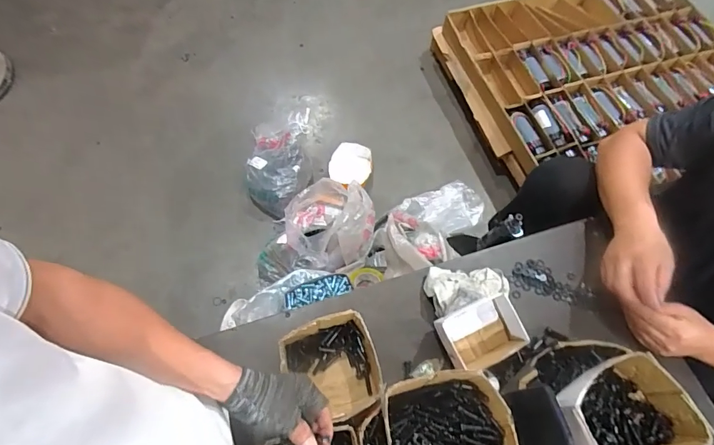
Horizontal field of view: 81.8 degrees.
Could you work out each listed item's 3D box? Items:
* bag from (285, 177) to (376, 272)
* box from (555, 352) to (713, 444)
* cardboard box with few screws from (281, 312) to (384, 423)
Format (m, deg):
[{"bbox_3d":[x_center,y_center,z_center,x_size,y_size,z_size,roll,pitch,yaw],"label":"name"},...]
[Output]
[{"bbox_3d":[-0.083,0.015,1.351,0.266,0.300,0.261,8,64,1],"label":"bag"},{"bbox_3d":[0.370,0.274,0.572,0.158,0.071,0.143,-21,67,-12],"label":"box"},{"bbox_3d":[-0.038,0.234,0.652,0.141,0.092,0.148,-19,66,-11],"label":"cardboard box with few screws"}]

